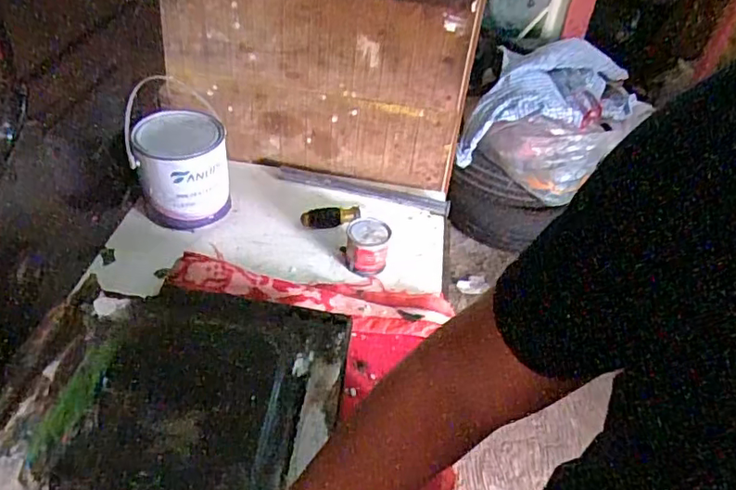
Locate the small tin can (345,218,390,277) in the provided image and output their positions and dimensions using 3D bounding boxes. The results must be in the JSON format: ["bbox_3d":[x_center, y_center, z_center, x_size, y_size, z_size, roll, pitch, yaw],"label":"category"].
[{"bbox_3d":[0.000,0.001,0.946,0.073,0.069,0.065,0,42,-5],"label":"small tin can"}]

